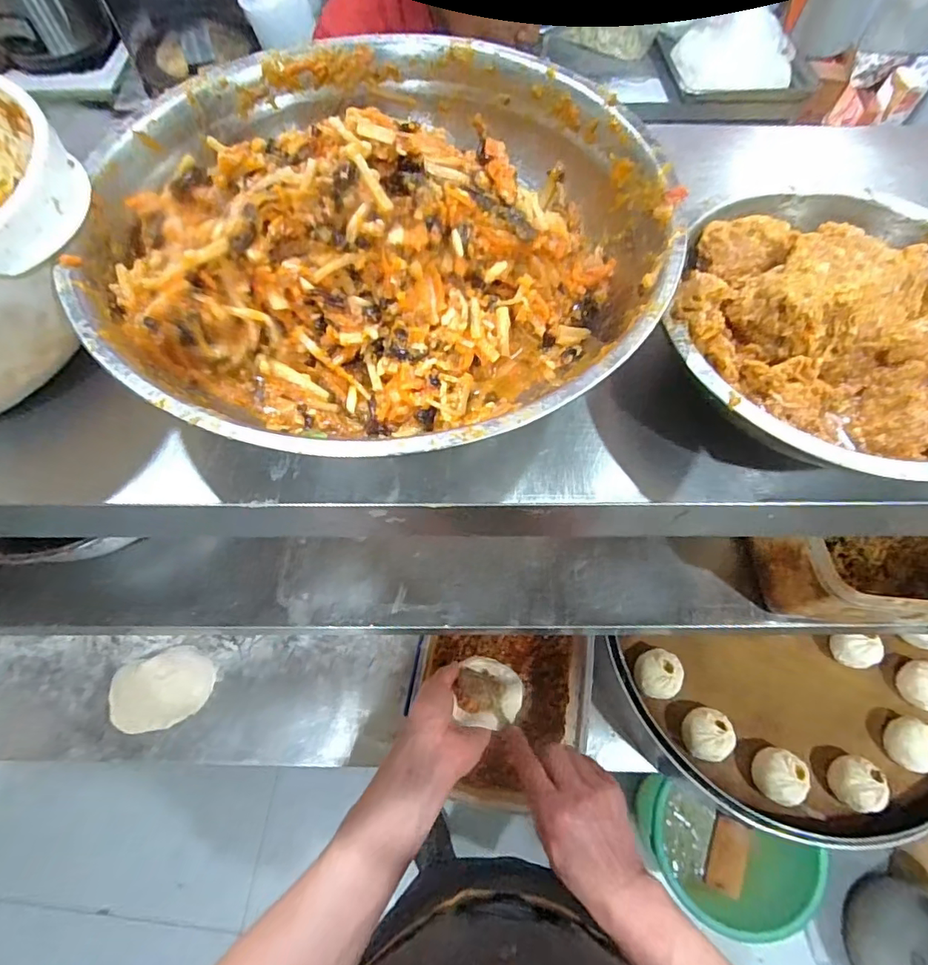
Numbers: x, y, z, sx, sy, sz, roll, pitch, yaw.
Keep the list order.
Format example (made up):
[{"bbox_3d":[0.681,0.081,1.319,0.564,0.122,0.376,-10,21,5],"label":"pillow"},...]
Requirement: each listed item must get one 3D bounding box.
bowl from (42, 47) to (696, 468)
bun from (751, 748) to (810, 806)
[{"bbox_3d":[-0.034,-0.107,0.235,0.233,0.069,0.236,0,64,-1],"label":"bowl"},{"bbox_3d":[0.377,0.347,0.598,0.053,0.042,0.059,5,64,2],"label":"bun"}]

